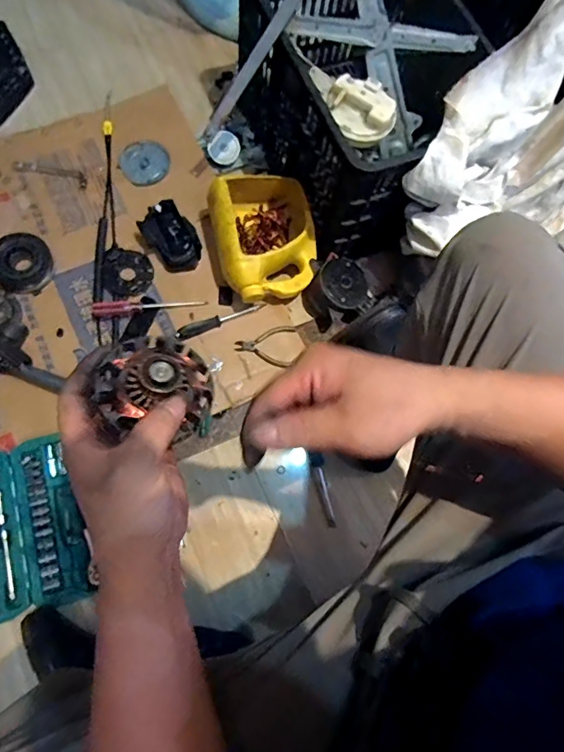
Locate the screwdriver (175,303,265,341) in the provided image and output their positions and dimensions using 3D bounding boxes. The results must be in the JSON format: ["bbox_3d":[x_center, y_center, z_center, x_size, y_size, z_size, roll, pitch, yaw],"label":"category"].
[{"bbox_3d":[-0.108,-0.102,0.863,0.176,0.016,0.023,-23,71,-21],"label":"screwdriver"}]

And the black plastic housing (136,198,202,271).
[{"bbox_3d":[-0.204,-0.259,0.874,0.083,0.054,0.122,-37,74,-11],"label":"black plastic housing"}]

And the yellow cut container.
[{"bbox_3d":[-0.027,-0.249,0.863,0.179,0.115,0.224,-10,71,-2],"label":"yellow cut container"}]

